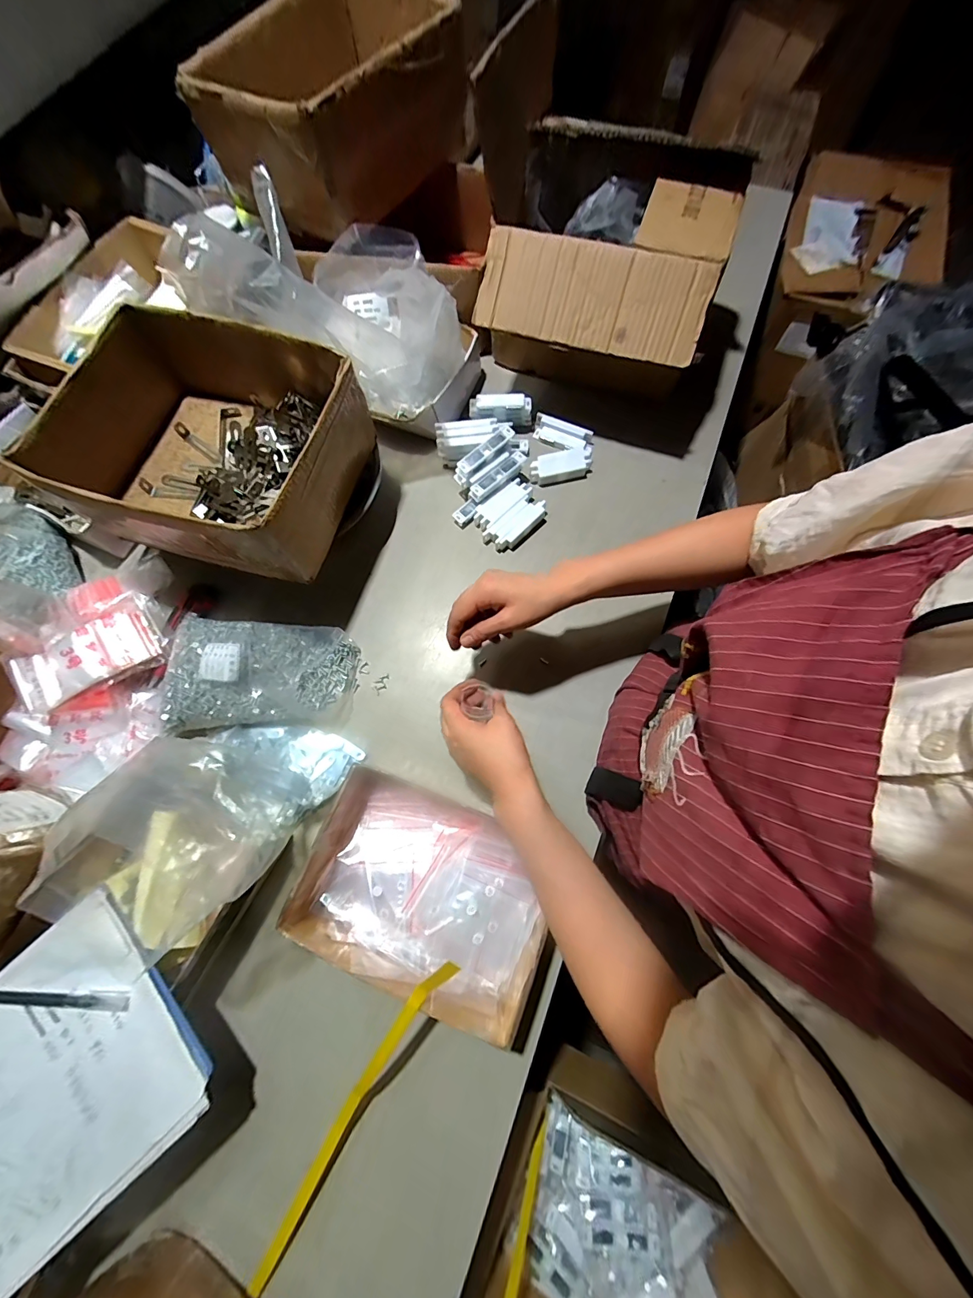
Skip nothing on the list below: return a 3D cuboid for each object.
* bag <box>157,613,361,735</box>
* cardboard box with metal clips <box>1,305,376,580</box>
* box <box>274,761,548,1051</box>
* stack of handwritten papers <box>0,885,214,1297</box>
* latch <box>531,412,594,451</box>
[{"bbox_3d":[-0.288,0.026,0.521,0.224,0.080,0.142,0,73,2],"label":"bag"},{"bbox_3d":[-0.328,-0.246,0.514,0.303,0.124,0.265,15,74,7],"label":"cardboard box with metal clips"},{"bbox_3d":[-0.064,0.257,0.449,0.251,0.068,0.173,21,75,8],"label":"box"},{"bbox_3d":[-0.421,0.413,0.357,0.306,0.015,0.215,-42,76,-10],"label":"stack of handwritten papers"},{"bbox_3d":[0.119,-0.340,0.656,0.098,0.024,0.034,26,76,9],"label":"latch"}]

